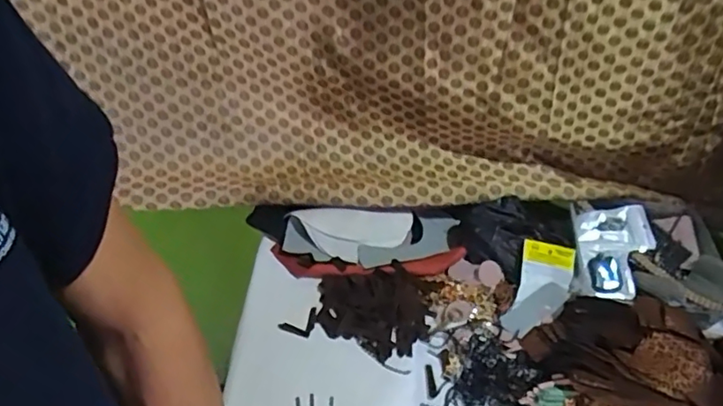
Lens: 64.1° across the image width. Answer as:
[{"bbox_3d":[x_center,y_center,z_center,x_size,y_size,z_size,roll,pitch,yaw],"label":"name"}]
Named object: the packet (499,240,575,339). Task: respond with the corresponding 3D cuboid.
[{"bbox_3d":[0.238,0.117,0.765,0.079,0.013,0.133,22,71,-9],"label":"packet"}]

